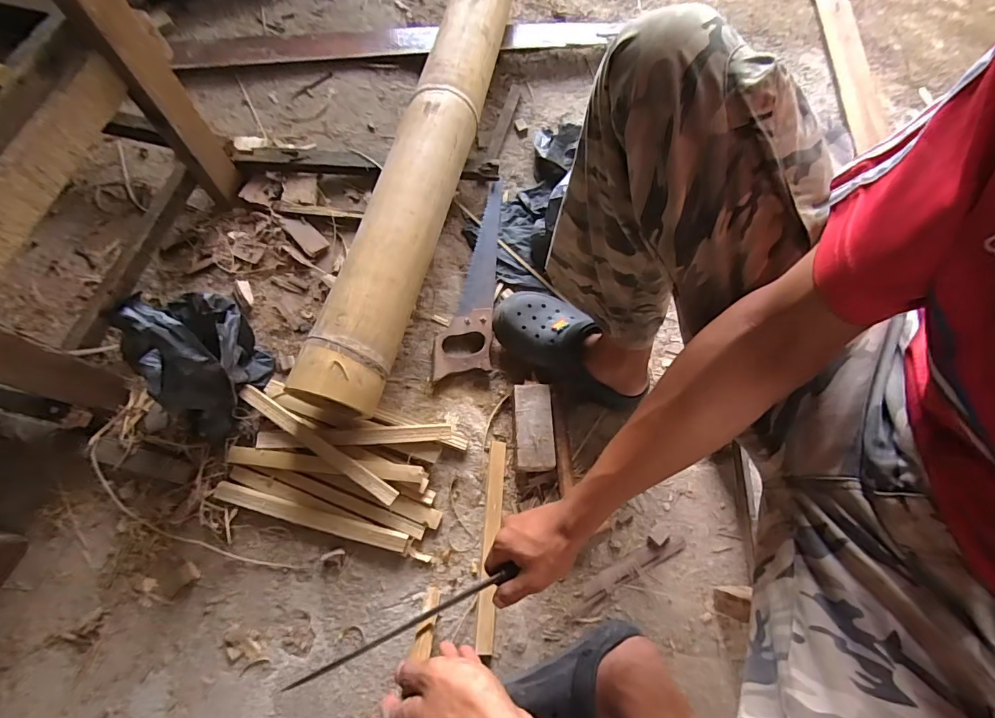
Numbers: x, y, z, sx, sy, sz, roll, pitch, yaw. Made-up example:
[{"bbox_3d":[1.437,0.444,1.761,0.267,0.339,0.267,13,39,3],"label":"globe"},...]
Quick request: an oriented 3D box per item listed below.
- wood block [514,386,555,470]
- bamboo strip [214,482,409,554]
[{"bbox_3d":[0.056,0.106,0.706,0.059,0.032,0.133,-1,71,-2],"label":"wood block"},{"bbox_3d":[-0.258,0.219,0.628,0.273,0.014,0.026,15,71,4],"label":"bamboo strip"}]

